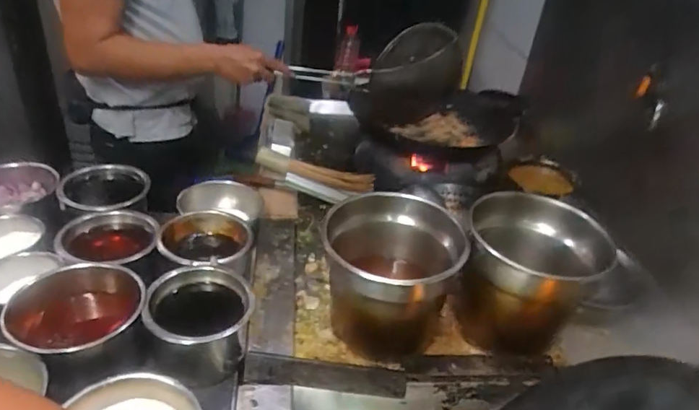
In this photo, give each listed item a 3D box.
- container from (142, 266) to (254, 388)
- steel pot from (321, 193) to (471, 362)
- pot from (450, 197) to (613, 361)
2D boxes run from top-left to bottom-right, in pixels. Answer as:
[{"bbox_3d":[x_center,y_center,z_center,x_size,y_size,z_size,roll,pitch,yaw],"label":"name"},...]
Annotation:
[{"bbox_3d":[-0.227,0.187,0.758,0.148,0.118,0.149,5,33,-3],"label":"container"},{"bbox_3d":[0.062,0.121,0.834,0.198,0.192,0.204,5,33,-3],"label":"steel pot"},{"bbox_3d":[0.294,0.128,0.857,0.190,0.218,0.193,5,33,-3],"label":"pot"}]

